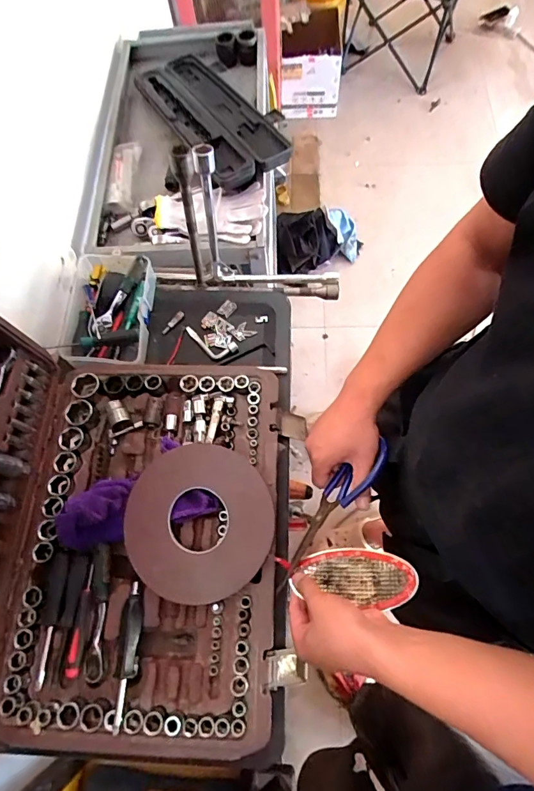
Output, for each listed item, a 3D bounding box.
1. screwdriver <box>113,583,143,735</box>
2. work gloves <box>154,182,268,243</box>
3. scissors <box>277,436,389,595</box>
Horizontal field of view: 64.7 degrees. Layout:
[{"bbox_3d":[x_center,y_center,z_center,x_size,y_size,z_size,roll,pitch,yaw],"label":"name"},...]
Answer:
[{"bbox_3d":[-0.161,0.298,0.488,0.024,0.021,0.144,-5,70,1],"label":"screwdriver"},{"bbox_3d":[-0.110,-0.357,0.822,0.212,0.032,0.145,-4,70,1],"label":"work gloves"},{"bbox_3d":[0.077,0.142,0.526,0.043,0.054,0.220,39,88,15],"label":"scissors"}]

